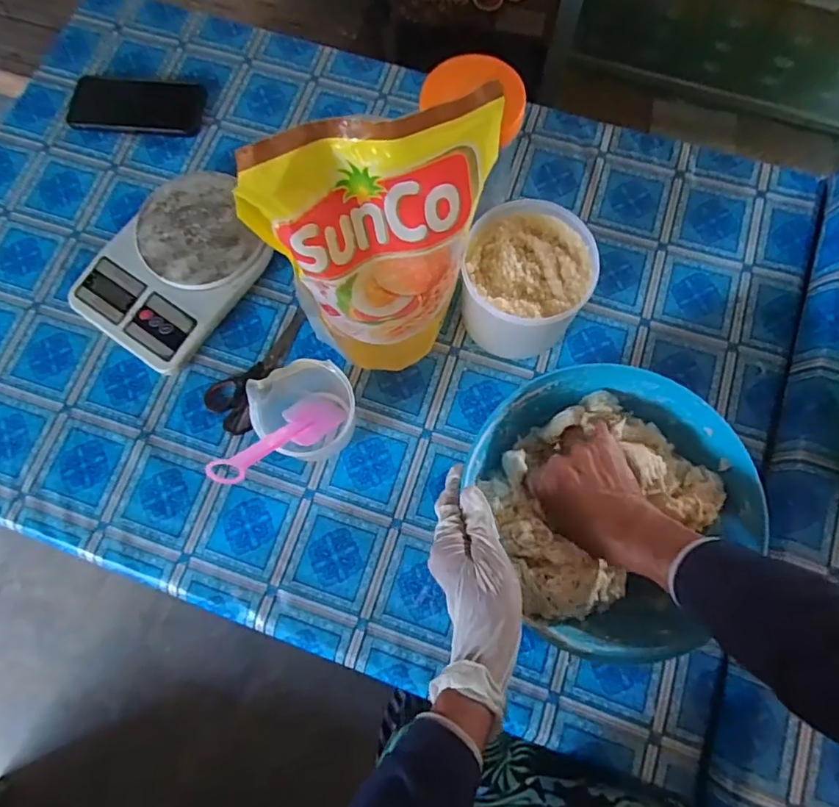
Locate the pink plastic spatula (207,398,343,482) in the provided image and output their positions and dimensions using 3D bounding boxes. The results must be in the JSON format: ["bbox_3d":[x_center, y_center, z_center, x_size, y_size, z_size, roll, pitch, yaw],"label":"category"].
[{"bbox_3d":[-0.126,0.030,0.510,0.052,0.190,0.020,30,113,8],"label":"pink plastic spatula"}]

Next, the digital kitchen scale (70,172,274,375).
[{"bbox_3d":[-0.271,-0.160,0.621,0.158,0.037,0.223,35,79,9],"label":"digital kitchen scale"}]

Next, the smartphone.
[{"bbox_3d":[-0.360,-0.381,0.701,0.172,0.009,0.083,6,77,2],"label":"smartphone"}]

